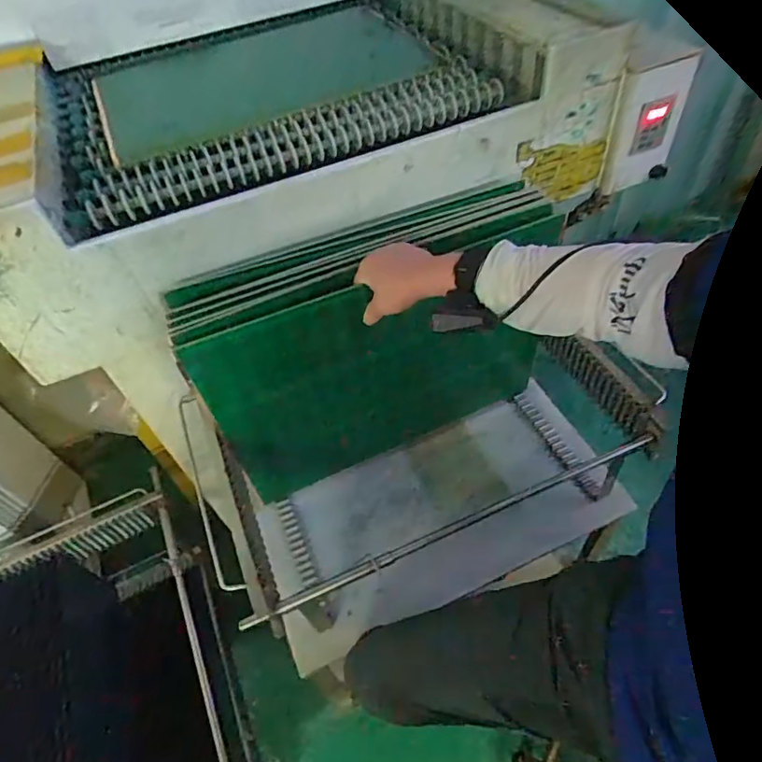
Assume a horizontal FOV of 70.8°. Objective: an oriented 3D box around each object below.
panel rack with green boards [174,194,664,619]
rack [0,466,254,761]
[{"bbox_3d":[0.056,0.046,0.824,0.586,0.446,0.387,-20,51,-12],"label":"panel rack with green boards"},{"bbox_3d":[-0.509,0.550,0.971,0.445,0.348,0.625,-24,52,-13],"label":"rack"}]

